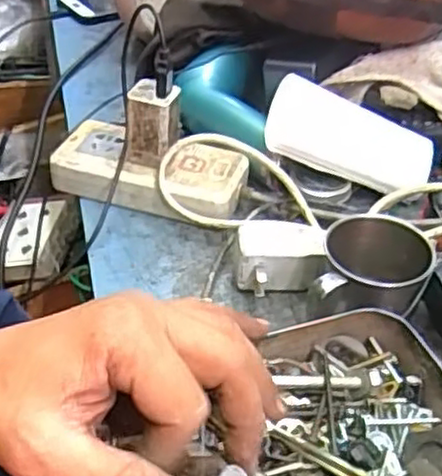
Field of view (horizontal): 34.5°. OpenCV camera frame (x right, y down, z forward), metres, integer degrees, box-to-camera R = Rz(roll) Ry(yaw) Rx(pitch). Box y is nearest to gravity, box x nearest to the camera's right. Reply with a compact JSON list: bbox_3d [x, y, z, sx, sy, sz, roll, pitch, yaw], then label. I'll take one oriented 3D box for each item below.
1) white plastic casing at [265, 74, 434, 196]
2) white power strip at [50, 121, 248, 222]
[{"bbox_3d":[0.109,-0.075,0.573,0.147,0.045,0.053,16,39,-20],"label":"white plastic casing"},{"bbox_3d":[-0.057,-0.053,0.574,0.151,0.034,0.069,13,40,11],"label":"white power strip"}]

